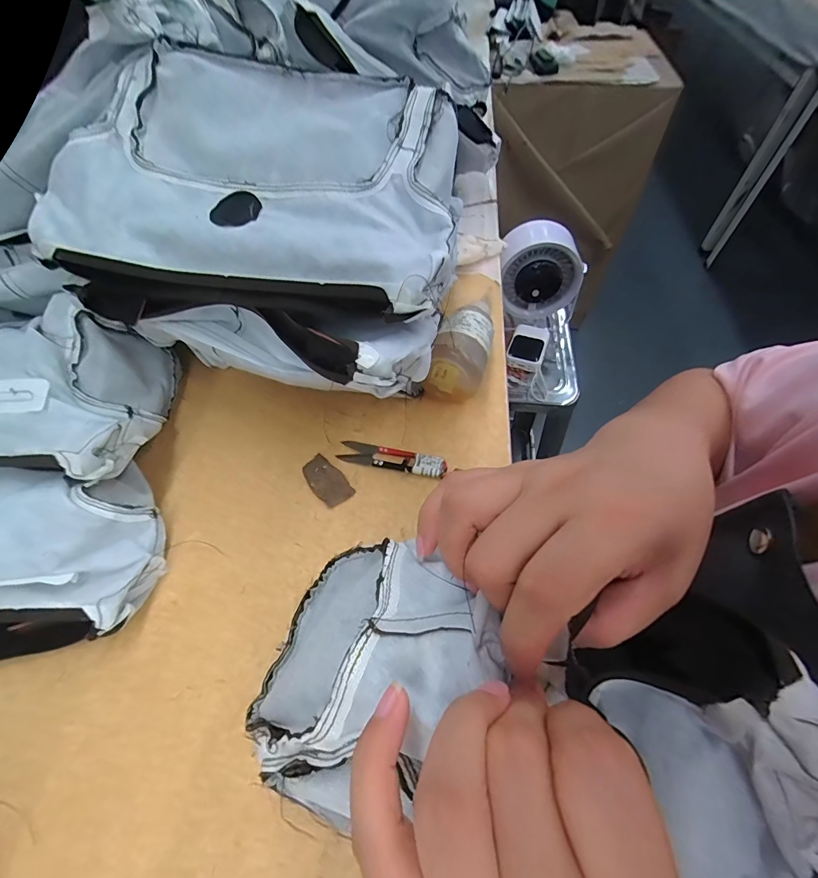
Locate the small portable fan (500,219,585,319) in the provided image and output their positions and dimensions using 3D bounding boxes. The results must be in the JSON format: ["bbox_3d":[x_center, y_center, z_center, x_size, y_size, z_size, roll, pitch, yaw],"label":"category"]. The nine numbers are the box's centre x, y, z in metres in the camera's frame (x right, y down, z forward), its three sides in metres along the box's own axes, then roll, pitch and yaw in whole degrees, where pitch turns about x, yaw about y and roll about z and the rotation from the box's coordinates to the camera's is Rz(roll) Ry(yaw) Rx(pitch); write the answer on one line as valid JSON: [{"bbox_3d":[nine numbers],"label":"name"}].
[{"bbox_3d":[0.237,-0.298,0.749,0.149,0.139,0.084,12,57,10],"label":"small portable fan"}]

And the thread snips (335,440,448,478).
[{"bbox_3d":[-0.016,0.016,0.386,0.102,0.014,0.023,12,57,10],"label":"thread snips"}]

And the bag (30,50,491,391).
[{"bbox_3d":[-0.107,-0.186,0.366,0.335,0.140,0.263,21,78,10],"label":"bag"}]

